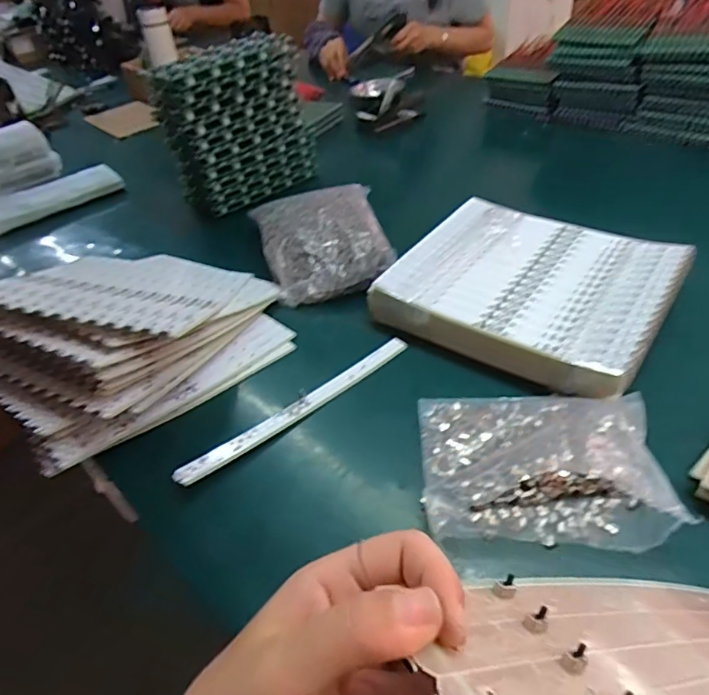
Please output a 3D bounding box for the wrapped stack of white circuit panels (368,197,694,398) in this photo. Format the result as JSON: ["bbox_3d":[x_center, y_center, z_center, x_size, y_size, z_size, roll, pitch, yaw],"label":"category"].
[{"bbox_3d":[0.206,-0.070,0.615,0.290,0.053,0.268,23,51,30],"label":"wrapped stack of white circuit panels"}]

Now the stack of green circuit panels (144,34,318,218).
[{"bbox_3d":[-0.195,-0.379,0.905,0.242,0.243,0.096,-34,48,-26],"label":"stack of green circuit panels"}]

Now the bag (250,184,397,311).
[{"bbox_3d":[-0.045,-0.159,0.740,0.171,0.067,0.227,-13,42,-6],"label":"bag"}]

